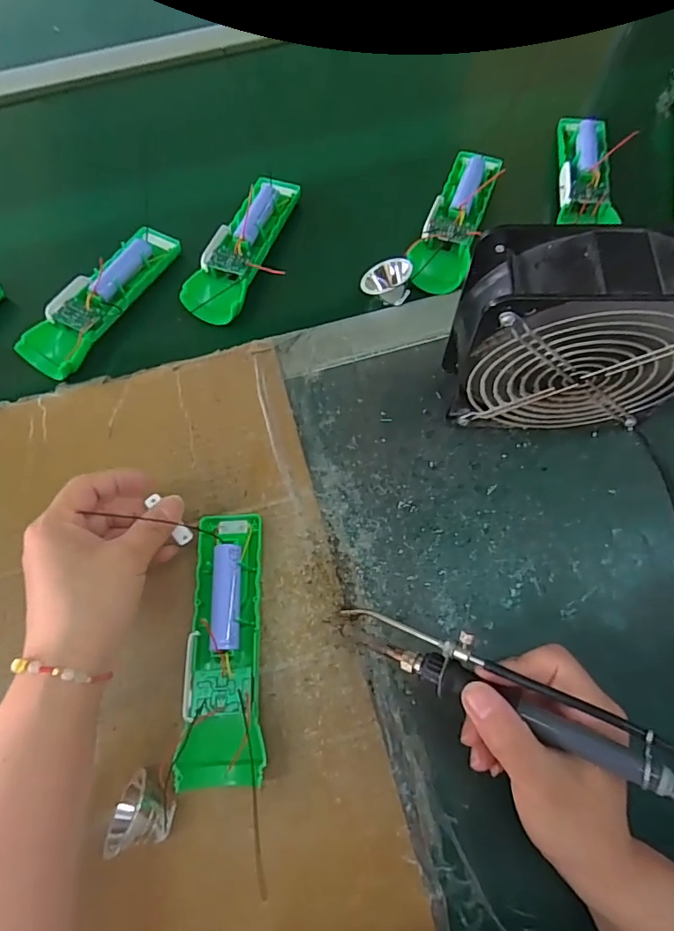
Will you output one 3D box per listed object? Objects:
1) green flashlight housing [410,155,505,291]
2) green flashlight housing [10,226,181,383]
[{"bbox_3d":[0.103,-0.215,0.456,0.048,0.034,0.146,18,70,9],"label":"green flashlight housing"},{"bbox_3d":[-0.201,-0.146,0.441,0.048,0.026,0.156,31,72,13],"label":"green flashlight housing"}]

